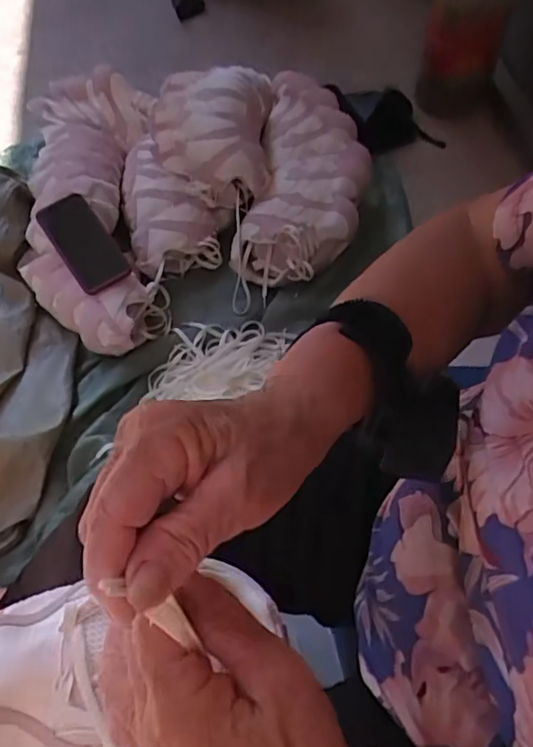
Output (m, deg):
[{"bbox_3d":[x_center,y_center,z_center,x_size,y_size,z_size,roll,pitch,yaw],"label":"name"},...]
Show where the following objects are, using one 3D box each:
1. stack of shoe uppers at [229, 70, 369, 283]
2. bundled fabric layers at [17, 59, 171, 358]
[{"bbox_3d":[0.080,-0.357,1.065,0.206,0.154,0.415,11,59,5],"label":"stack of shoe uppers"},{"bbox_3d":[-0.316,-0.295,1.045,0.229,0.145,0.569,-6,59,-2],"label":"bundled fabric layers"}]

